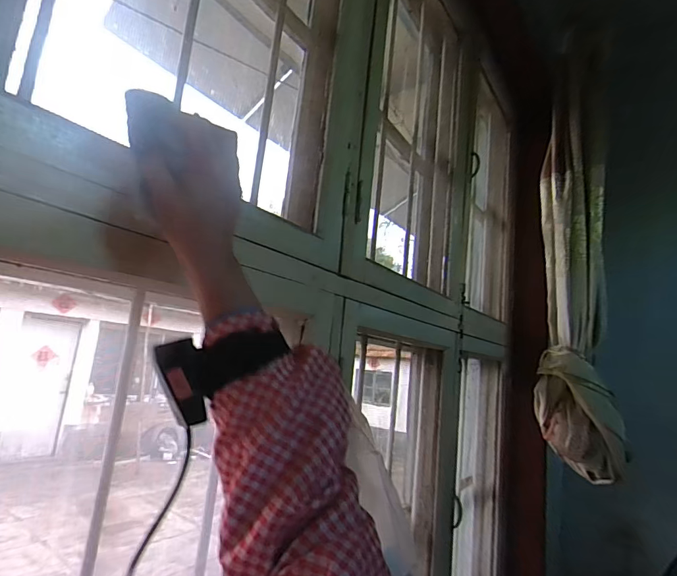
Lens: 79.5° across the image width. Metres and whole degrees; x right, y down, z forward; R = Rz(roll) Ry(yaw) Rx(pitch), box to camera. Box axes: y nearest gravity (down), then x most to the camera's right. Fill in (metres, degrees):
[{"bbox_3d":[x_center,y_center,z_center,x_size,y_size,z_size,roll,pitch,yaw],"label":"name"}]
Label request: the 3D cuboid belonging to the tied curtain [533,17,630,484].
[{"bbox_3d":[0.730,-0.147,1.254,0.195,1.264,0.232,1,-11,22],"label":"tied curtain"}]

